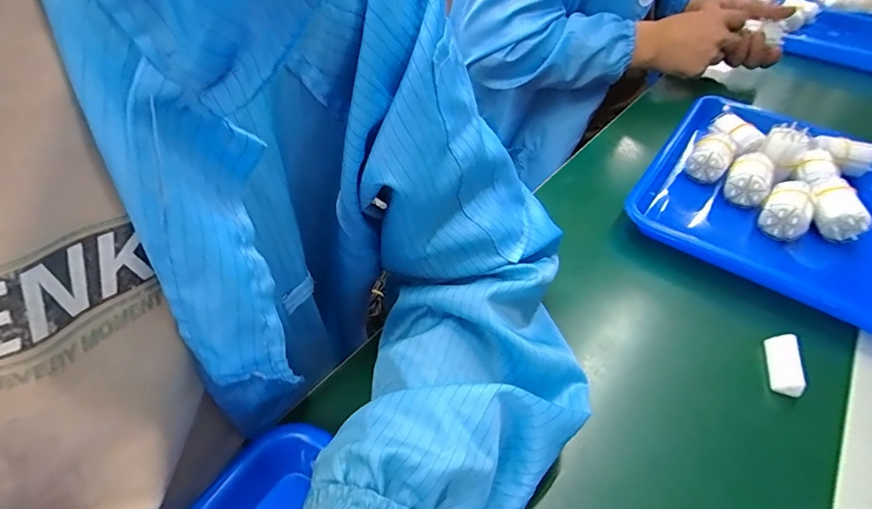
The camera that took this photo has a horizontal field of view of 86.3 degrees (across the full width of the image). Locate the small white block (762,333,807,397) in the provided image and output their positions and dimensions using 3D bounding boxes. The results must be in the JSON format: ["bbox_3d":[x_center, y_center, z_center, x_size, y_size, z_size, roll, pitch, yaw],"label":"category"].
[{"bbox_3d":[0.260,0.081,0.348,0.018,0.019,0.046,18,46,12],"label":"small white block"}]

